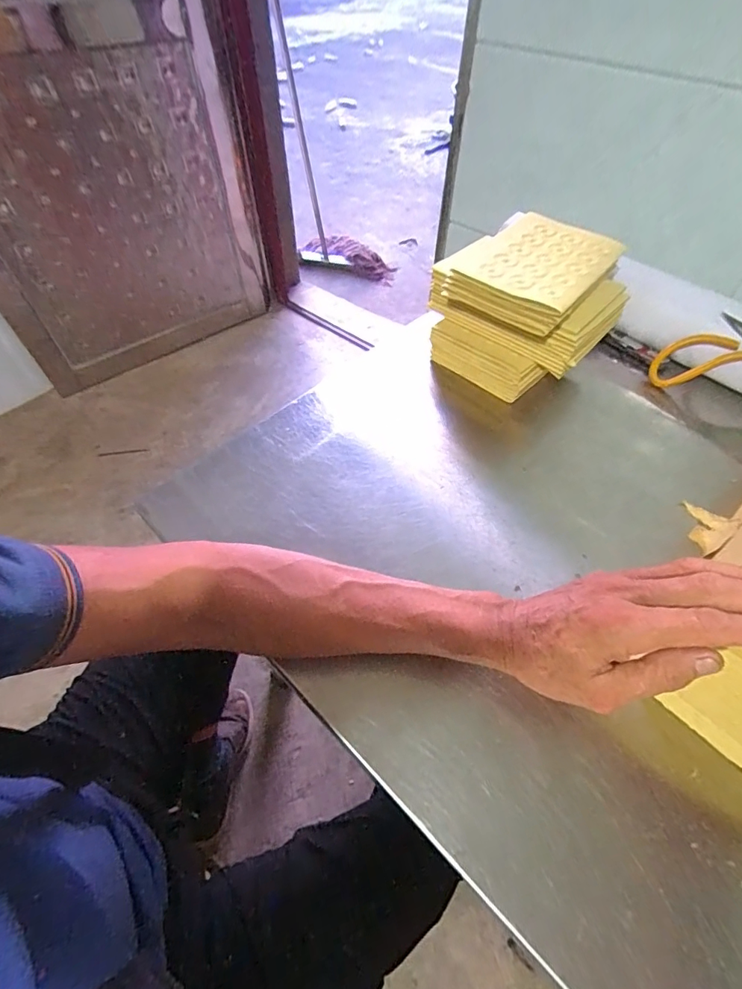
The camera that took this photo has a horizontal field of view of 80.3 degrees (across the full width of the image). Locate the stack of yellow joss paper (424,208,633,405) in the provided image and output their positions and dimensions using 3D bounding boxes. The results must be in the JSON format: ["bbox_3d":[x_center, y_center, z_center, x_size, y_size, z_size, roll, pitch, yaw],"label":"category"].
[{"bbox_3d":[0.184,-0.226,0.531,0.187,0.121,0.183,36,61,22],"label":"stack of yellow joss paper"}]

